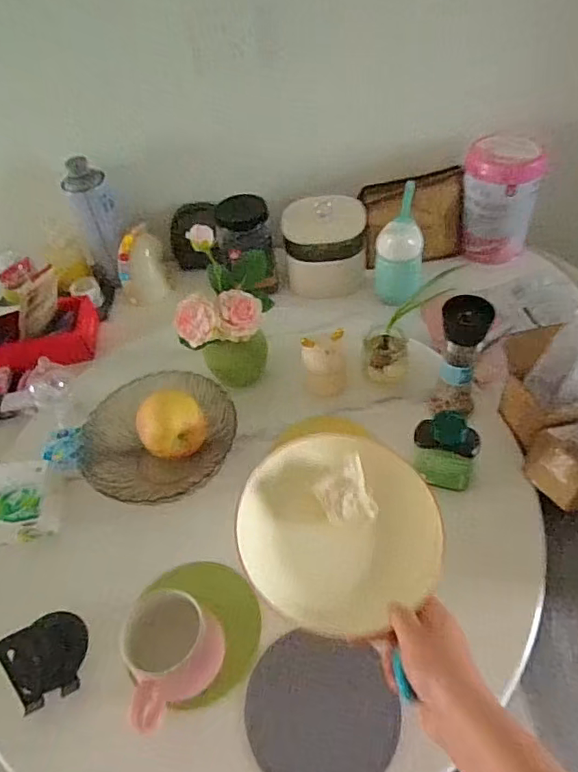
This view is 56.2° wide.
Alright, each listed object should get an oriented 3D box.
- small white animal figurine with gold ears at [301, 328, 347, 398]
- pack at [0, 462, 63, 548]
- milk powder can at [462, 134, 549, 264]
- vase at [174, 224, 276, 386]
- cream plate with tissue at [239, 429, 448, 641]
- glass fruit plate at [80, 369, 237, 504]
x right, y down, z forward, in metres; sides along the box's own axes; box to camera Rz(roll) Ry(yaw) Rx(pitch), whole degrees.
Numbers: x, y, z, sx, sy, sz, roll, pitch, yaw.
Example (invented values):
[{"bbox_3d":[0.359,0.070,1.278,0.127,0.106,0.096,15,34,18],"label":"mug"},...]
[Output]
[{"bbox_3d":[0.053,-0.029,0.779,0.063,0.082,0.050,-10,49,-1],"label":"small white animal figurine with gold ears"},{"bbox_3d":[-0.364,0.151,0.684,0.134,0.057,0.093,-15,49,-4],"label":"pack"},{"bbox_3d":[0.383,-0.343,0.988,0.137,0.176,0.134,14,53,19],"label":"milk powder can"},{"bbox_3d":[-0.089,-0.100,0.781,0.124,0.187,0.146,2,50,10],"label":"vase"},{"bbox_3d":[0.052,0.146,0.548,0.201,0.031,0.185,1,74,-3],"label":"cream plate with tissue"},{"bbox_3d":[-0.180,0.068,0.761,0.205,0.076,0.191,-4,49,5],"label":"glass fruit plate"}]

